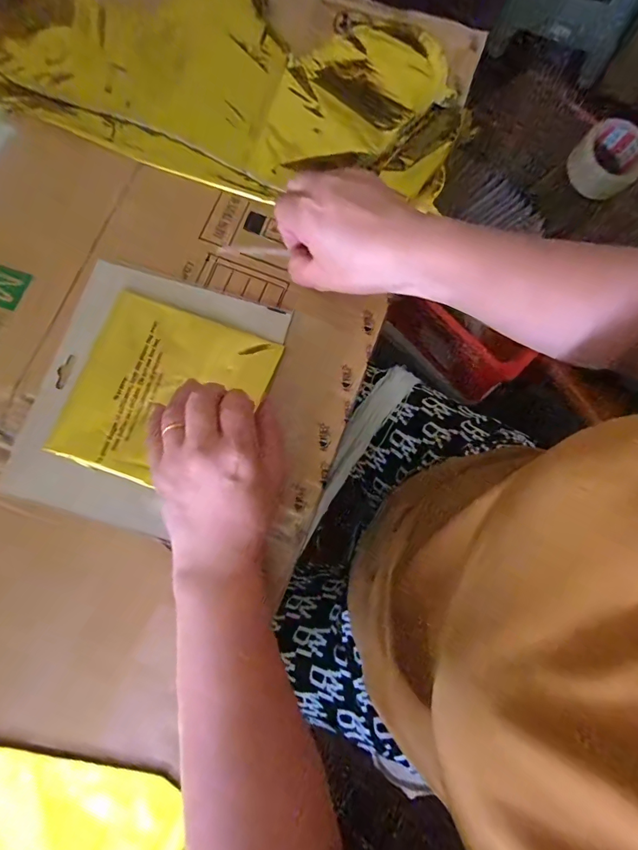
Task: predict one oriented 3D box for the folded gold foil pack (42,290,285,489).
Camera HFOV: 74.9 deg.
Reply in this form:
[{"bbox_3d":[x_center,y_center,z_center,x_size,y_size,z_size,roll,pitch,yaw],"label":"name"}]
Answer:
[{"bbox_3d":[-0.117,-0.023,0.319,0.136,0.006,0.135,20,78,3],"label":"folded gold foil pack"}]

